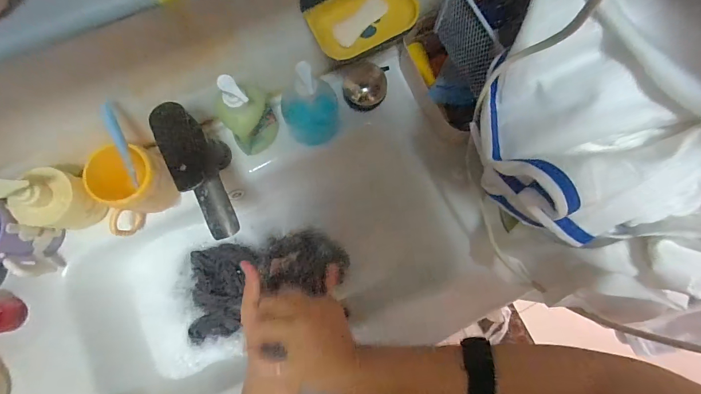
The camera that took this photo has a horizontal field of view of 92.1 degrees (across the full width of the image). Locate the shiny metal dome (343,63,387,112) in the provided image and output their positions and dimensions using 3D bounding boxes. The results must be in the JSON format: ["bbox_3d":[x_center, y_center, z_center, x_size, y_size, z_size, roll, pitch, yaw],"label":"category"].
[{"bbox_3d":[0.022,-0.180,0.553,0.074,0.046,0.063,0,78,-1],"label":"shiny metal dome"}]

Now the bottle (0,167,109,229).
[{"bbox_3d":[-0.405,0.001,0.451,0.070,0.122,0.077,14,78,2],"label":"bottle"}]

